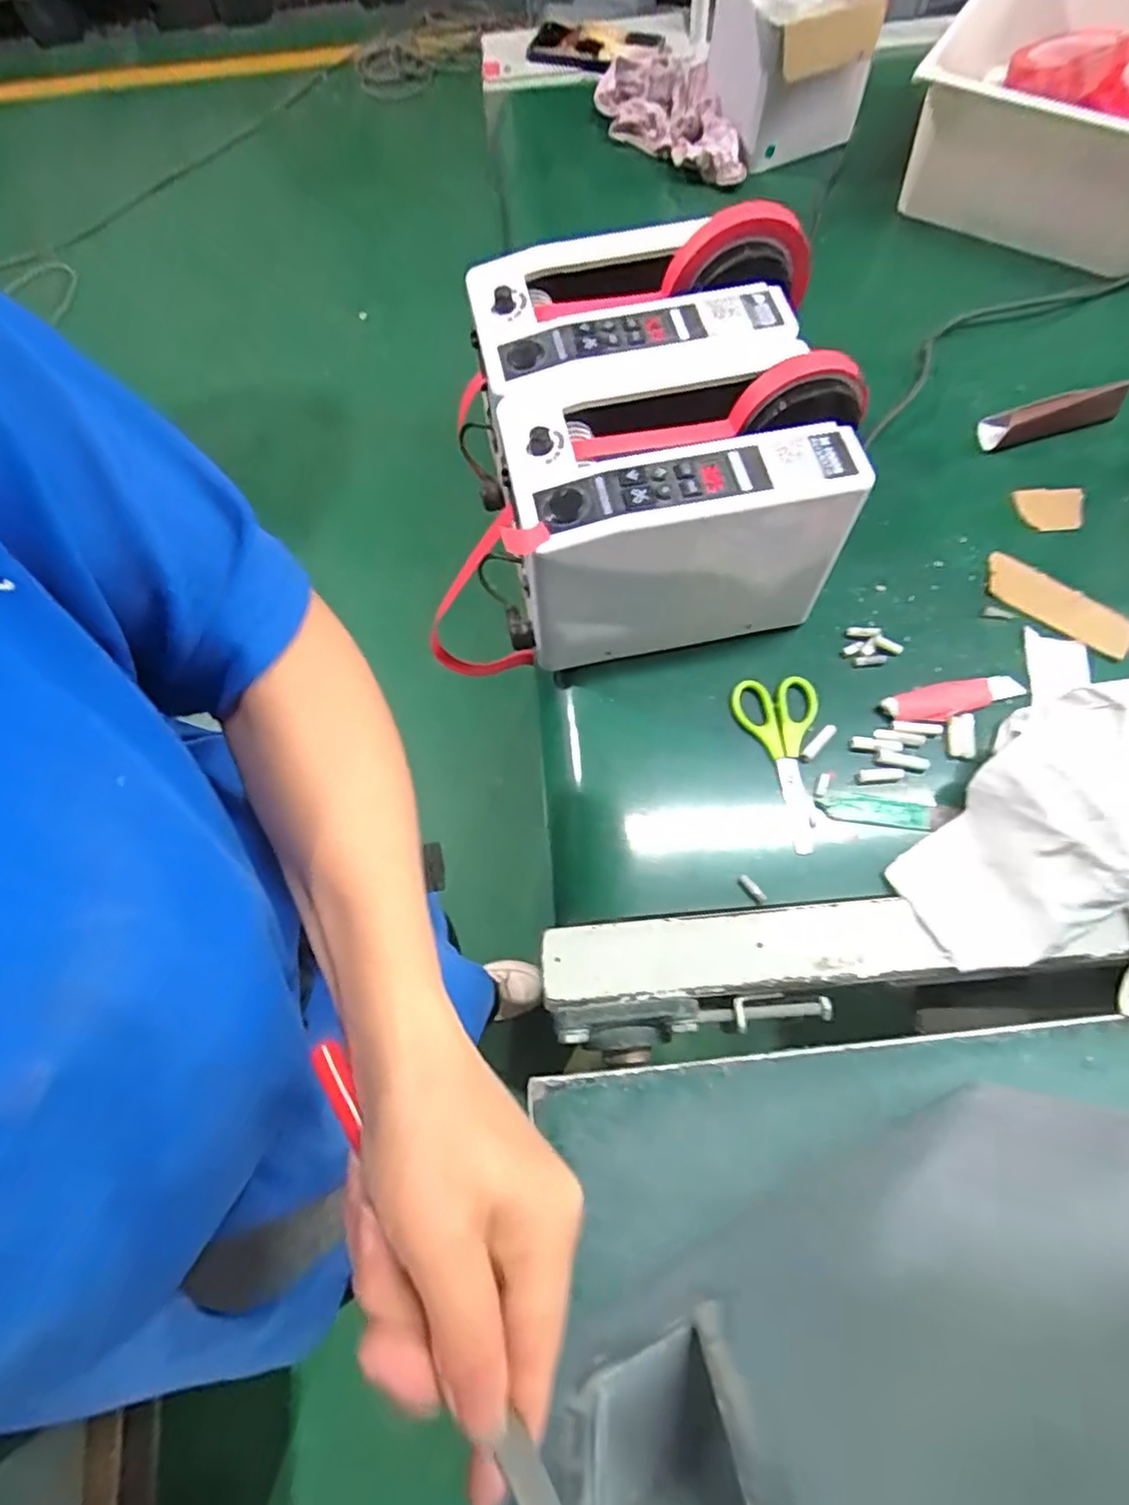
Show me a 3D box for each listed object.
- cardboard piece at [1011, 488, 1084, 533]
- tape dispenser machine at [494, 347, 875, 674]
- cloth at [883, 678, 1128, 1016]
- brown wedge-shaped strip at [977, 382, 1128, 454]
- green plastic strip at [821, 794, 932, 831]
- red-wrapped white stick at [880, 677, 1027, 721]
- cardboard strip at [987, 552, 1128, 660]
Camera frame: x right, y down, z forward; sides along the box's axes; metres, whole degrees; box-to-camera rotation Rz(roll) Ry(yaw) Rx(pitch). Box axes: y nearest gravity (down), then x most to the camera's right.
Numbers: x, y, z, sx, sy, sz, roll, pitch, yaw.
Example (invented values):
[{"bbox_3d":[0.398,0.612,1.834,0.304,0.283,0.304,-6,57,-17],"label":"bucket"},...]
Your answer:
[{"bbox_3d":[0.399,-0.200,0.545,0.049,0.004,0.042,-5,71,8],"label":"cardboard piece"},{"bbox_3d":[0.072,-0.165,0.467,0.223,0.151,0.135,-12,68,-2],"label":"tape dispenser machine"},{"bbox_3d":[0.335,0.062,0.409,0.167,0.076,0.203,38,75,16],"label":"cloth"},{"bbox_3d":[0.416,-0.292,0.566,0.110,0.032,0.031,-13,69,-2],"label":"brown wedge-shaped strip"},{"bbox_3d":[0.218,0.041,0.460,0.071,0.004,0.018,8,69,6],"label":"green plastic strip"},{"bbox_3d":[0.284,-0.040,0.484,0.101,0.008,0.027,-13,69,-2],"label":"red-wrapped white stick"},{"bbox_3d":[0.380,-0.115,0.512,0.114,0.007,0.043,38,77,20],"label":"cardboard strip"}]

